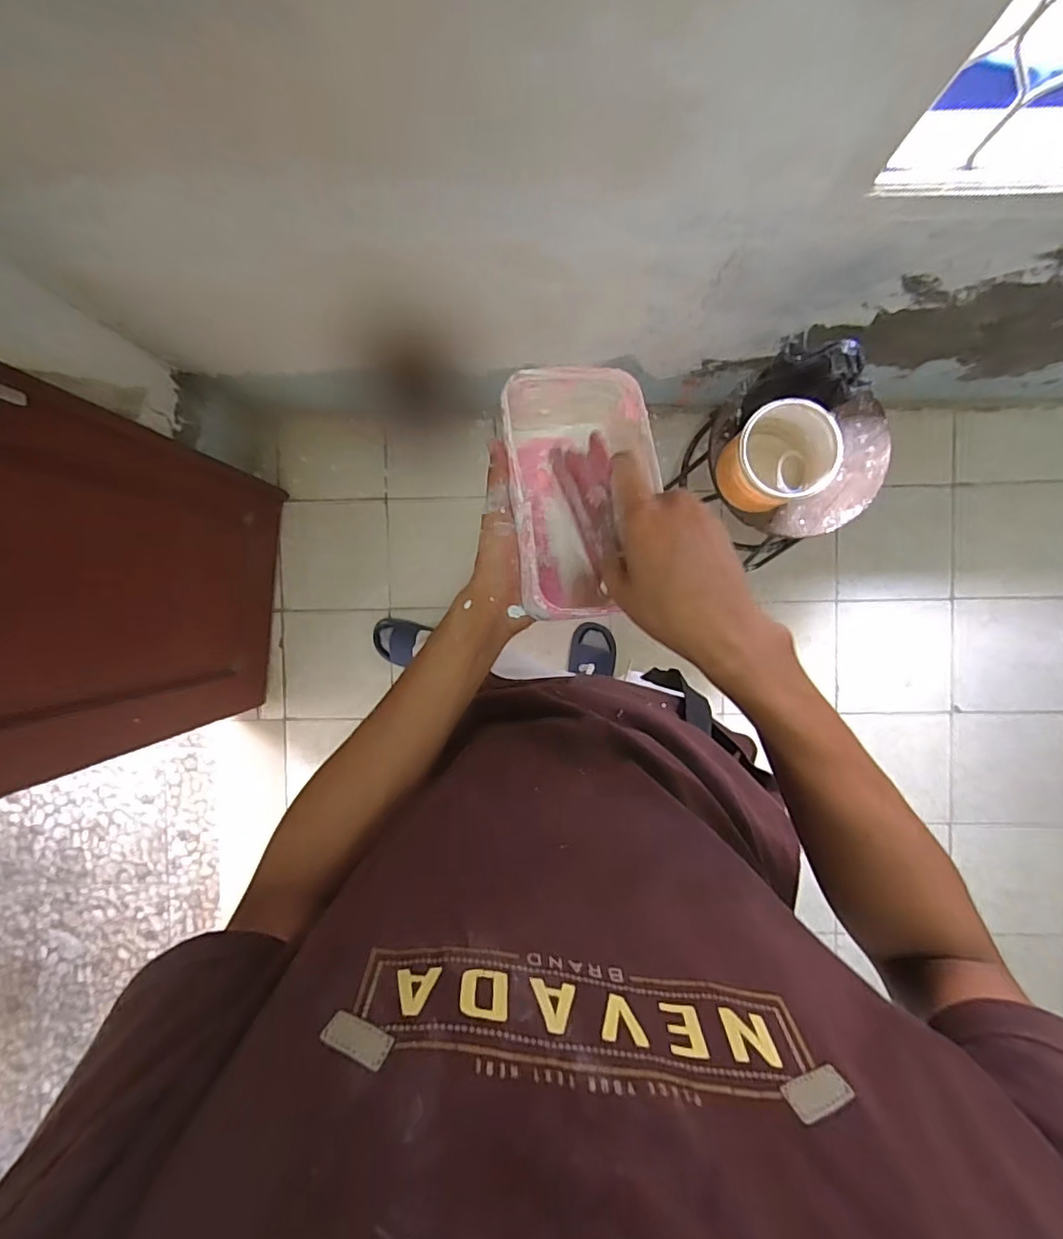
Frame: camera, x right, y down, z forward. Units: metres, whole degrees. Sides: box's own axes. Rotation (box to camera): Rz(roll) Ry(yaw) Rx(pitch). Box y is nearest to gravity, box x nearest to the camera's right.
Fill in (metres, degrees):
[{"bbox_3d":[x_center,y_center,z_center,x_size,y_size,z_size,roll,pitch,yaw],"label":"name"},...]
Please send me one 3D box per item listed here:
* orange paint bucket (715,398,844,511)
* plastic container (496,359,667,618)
[{"bbox_3d":[0.419,-0.277,0.975,0.150,0.156,0.154,0,92,2],"label":"orange paint bucket"},{"bbox_3d":[0.041,-0.098,0.452,0.109,0.082,0.187,-7,91,2],"label":"plastic container"}]

